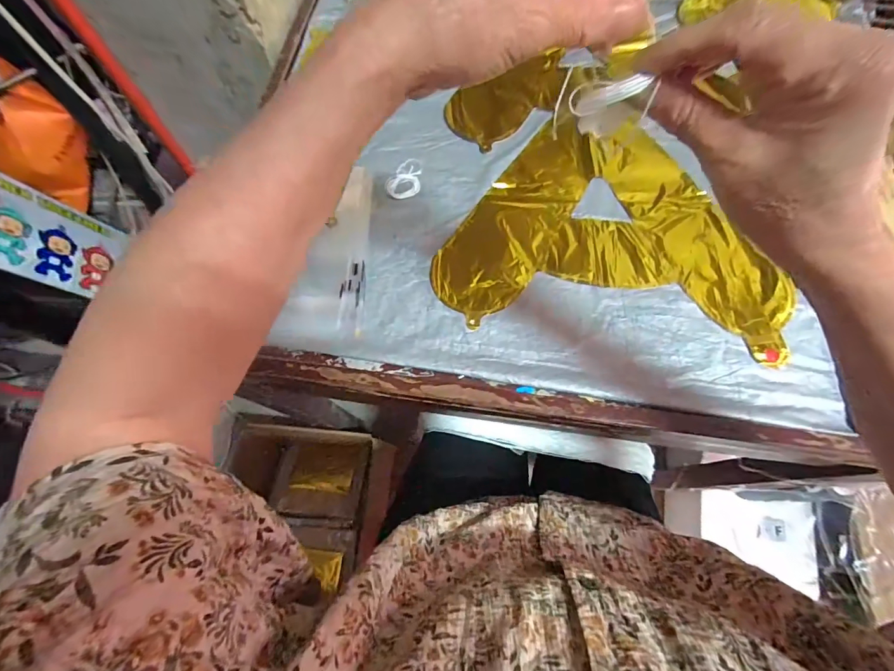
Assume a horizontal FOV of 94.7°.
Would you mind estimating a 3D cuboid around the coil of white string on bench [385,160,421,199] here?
[{"bbox_3d":[-0.056,-0.205,0.538,0.044,0.007,0.066,2,69,1],"label":"coil of white string on bench"}]

